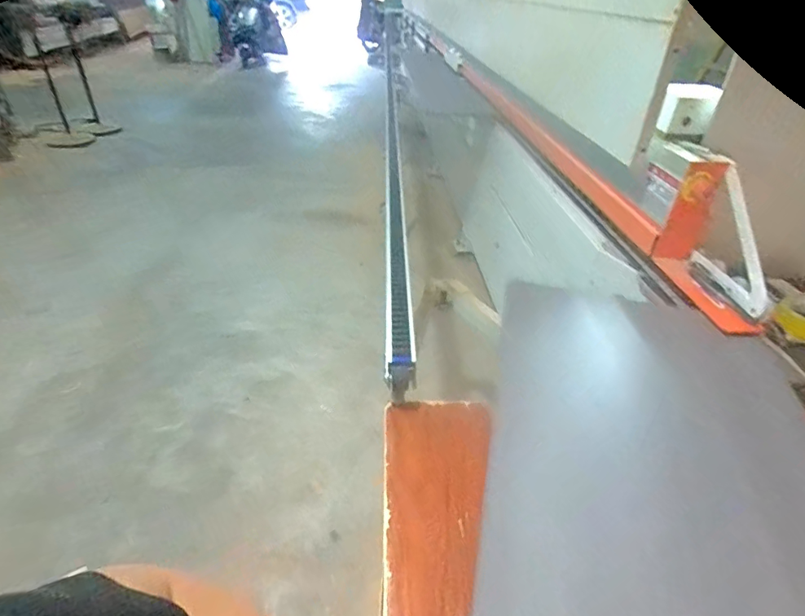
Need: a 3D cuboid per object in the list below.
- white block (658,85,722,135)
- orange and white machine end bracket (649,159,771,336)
[{"bbox_3d":[0.576,-0.406,0.942,0.105,0.093,0.045,5,35,4],"label":"white block"},{"bbox_3d":[0.577,-0.114,0.833,0.099,0.209,0.264,2,35,-1],"label":"orange and white machine end bracket"}]

